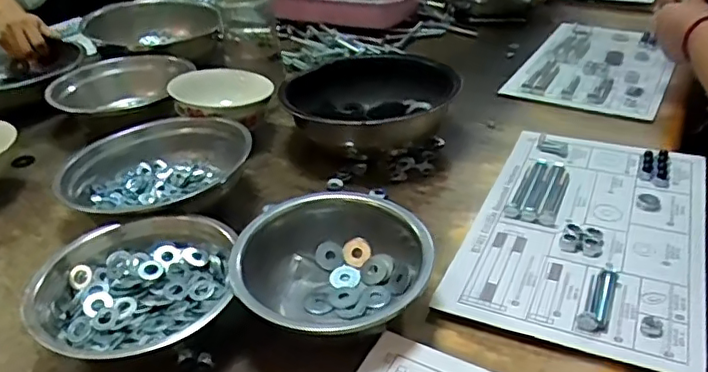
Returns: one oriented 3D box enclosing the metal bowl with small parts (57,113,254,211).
[{"bbox_3d":[-0.225,-0.017,0.717,0.188,0.069,0.185,-2,33,1],"label":"metal bowl with small parts"}]

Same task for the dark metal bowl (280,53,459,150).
[{"bbox_3d":[0.017,-0.105,0.805,0.217,0.071,0.205,-2,33,1],"label":"dark metal bowl"}]

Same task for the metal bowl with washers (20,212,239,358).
[{"bbox_3d":[-0.196,0.097,0.542,0.166,0.066,0.180,2,33,8],"label":"metal bowl with washers"}]

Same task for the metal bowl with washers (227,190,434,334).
[{"bbox_3d":[-0.018,0.082,0.532,0.163,0.071,0.161,-2,33,1],"label":"metal bowl with washers"}]

